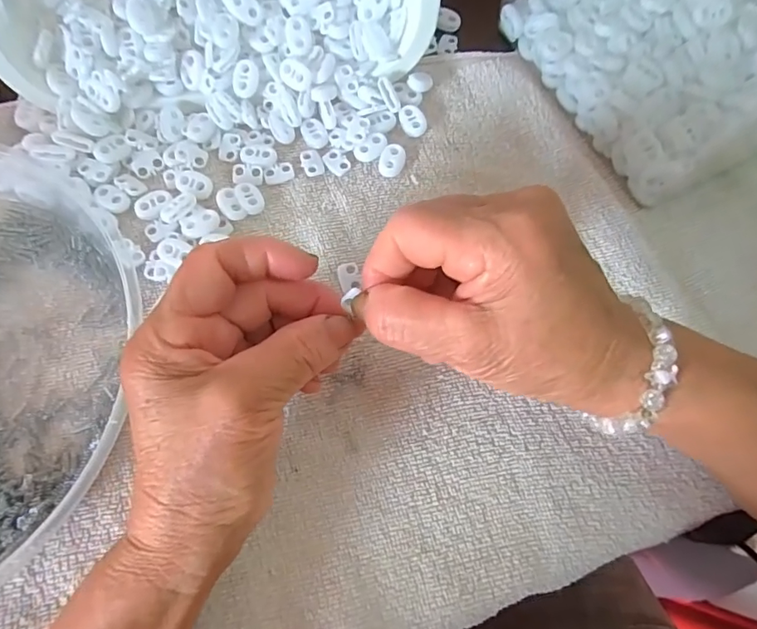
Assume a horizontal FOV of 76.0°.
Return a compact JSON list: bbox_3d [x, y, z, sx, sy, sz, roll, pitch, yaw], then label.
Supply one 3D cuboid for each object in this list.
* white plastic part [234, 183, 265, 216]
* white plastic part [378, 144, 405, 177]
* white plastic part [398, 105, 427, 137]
[{"bbox_3d":[-0.076,-0.069,0.287,0.014,0.005,0.020,-30,76,-11],"label":"white plastic part"},{"bbox_3d":[0.009,-0.095,0.299,0.014,0.006,0.022,18,72,4],"label":"white plastic part"},{"bbox_3d":[0.022,-0.124,0.308,0.015,0.005,0.023,-12,73,-6],"label":"white plastic part"}]

